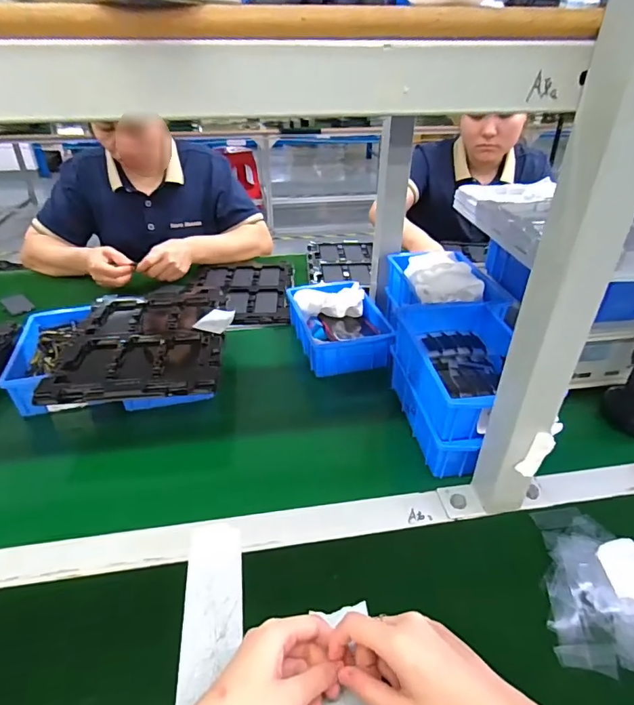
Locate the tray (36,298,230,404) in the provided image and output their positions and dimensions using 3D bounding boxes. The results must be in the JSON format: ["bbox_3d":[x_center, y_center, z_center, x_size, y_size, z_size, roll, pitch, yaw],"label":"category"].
[{"bbox_3d":[-0.244,-0.015,0.659,0.214,0.013,0.259,-2,33,-4],"label":"tray"}]

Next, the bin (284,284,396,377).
[{"bbox_3d":[0.033,-0.052,0.767,0.134,0.067,0.209,-9,34,-14],"label":"bin"}]

